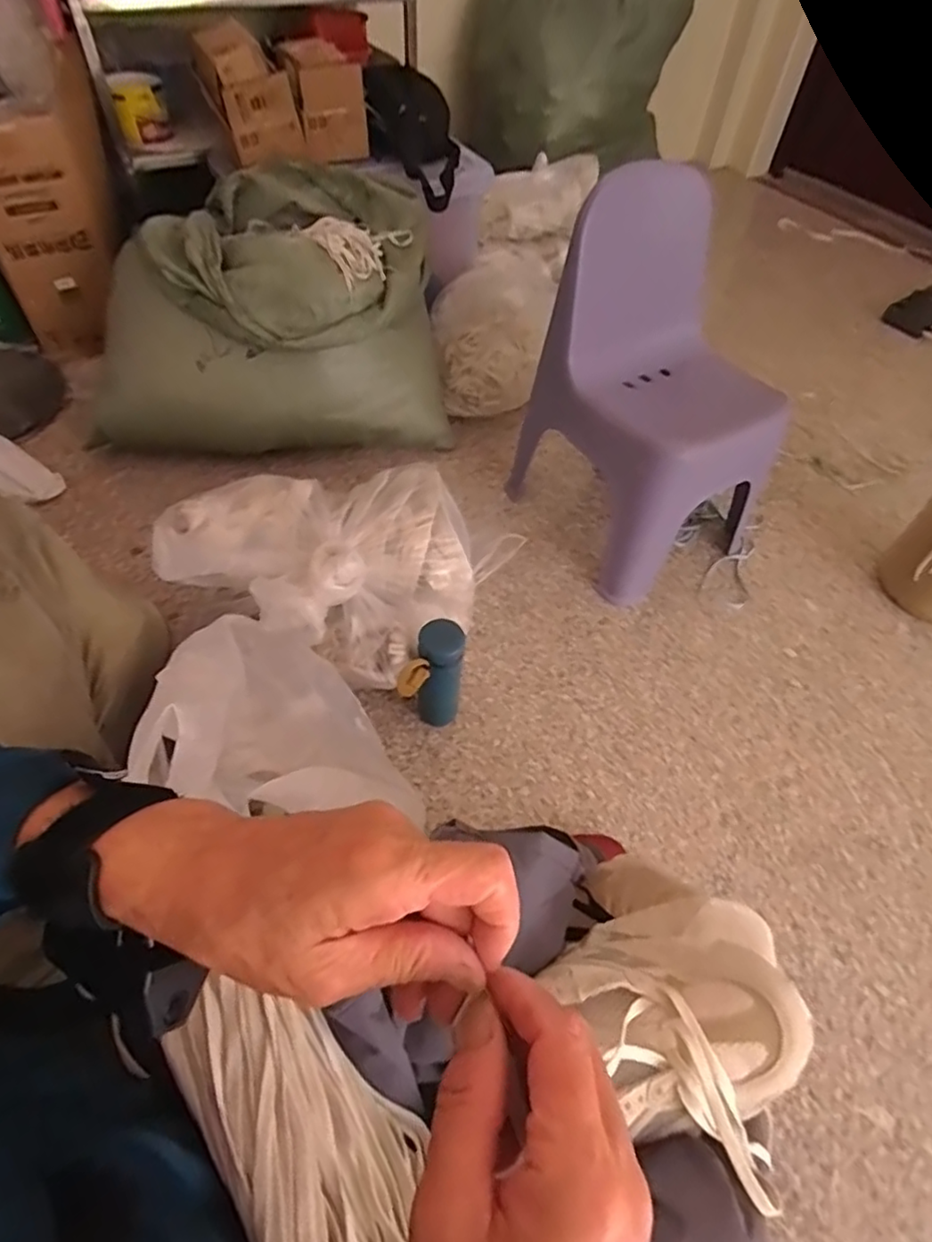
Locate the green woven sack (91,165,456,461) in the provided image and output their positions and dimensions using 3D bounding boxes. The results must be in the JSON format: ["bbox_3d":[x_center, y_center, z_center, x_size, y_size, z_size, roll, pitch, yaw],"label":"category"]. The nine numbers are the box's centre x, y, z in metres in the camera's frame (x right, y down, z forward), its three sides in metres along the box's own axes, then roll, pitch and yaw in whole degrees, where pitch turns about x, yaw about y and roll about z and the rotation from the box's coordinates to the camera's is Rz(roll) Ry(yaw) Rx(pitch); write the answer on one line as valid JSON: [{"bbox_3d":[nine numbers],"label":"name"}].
[{"bbox_3d":[-0.411,-0.603,1.259,0.713,0.398,0.347,-3,54,-6],"label":"green woven sack"}]

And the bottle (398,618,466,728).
[{"bbox_3d":[-0.045,0.104,0.922,0.068,0.210,0.110,19,56,10],"label":"bottle"}]

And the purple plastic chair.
[{"bbox_3d":[0.347,-0.376,1.075,0.368,0.562,0.368,-29,61,-23],"label":"purple plastic chair"}]

